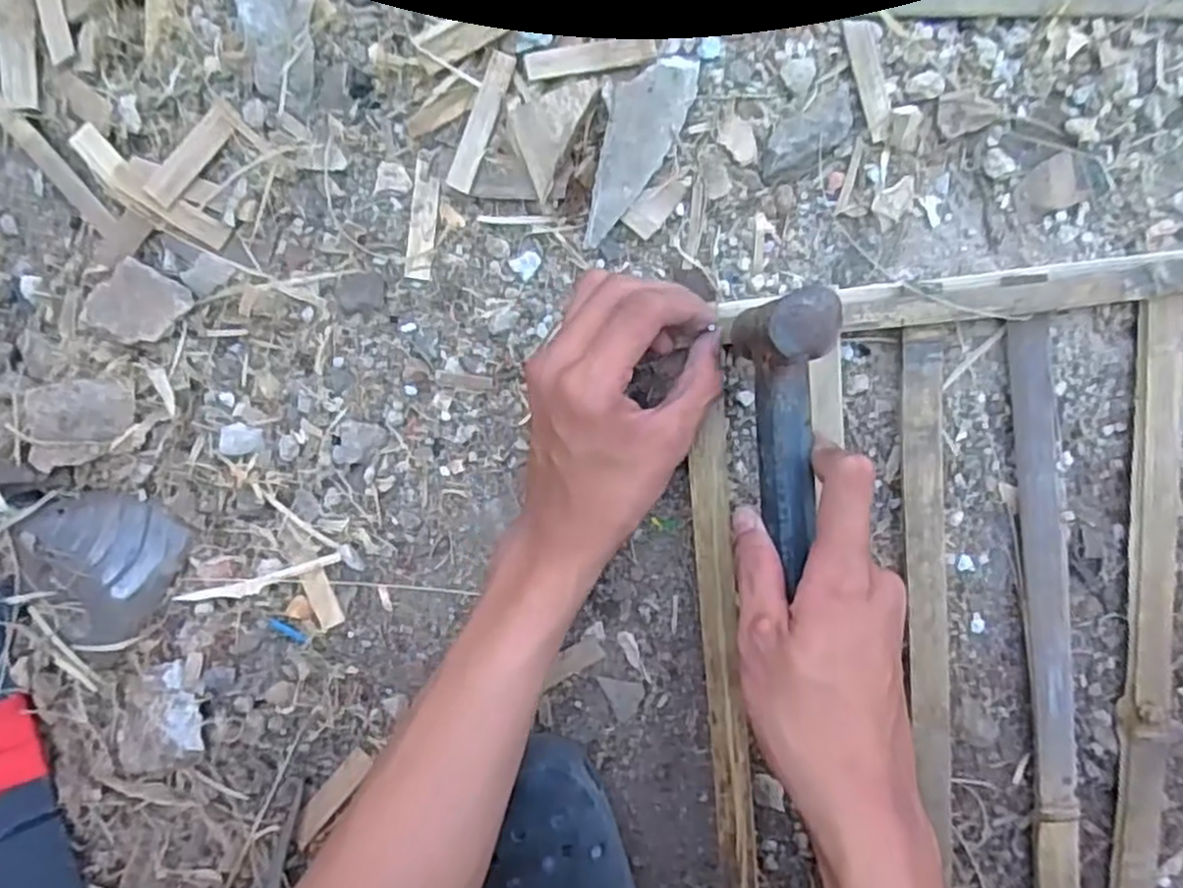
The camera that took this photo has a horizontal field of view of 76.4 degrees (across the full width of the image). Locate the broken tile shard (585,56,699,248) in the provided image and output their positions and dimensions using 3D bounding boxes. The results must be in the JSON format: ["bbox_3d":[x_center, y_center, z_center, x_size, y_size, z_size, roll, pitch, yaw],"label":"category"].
[{"bbox_3d":[0.021,-0.157,0.401,0.042,0.007,0.104,18,101,-17],"label":"broken tile shard"}]

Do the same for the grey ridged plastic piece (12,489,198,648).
[{"bbox_3d":[-0.283,0.073,0.429,0.078,0.022,0.087,18,96,1],"label":"grey ridged plastic piece"}]

